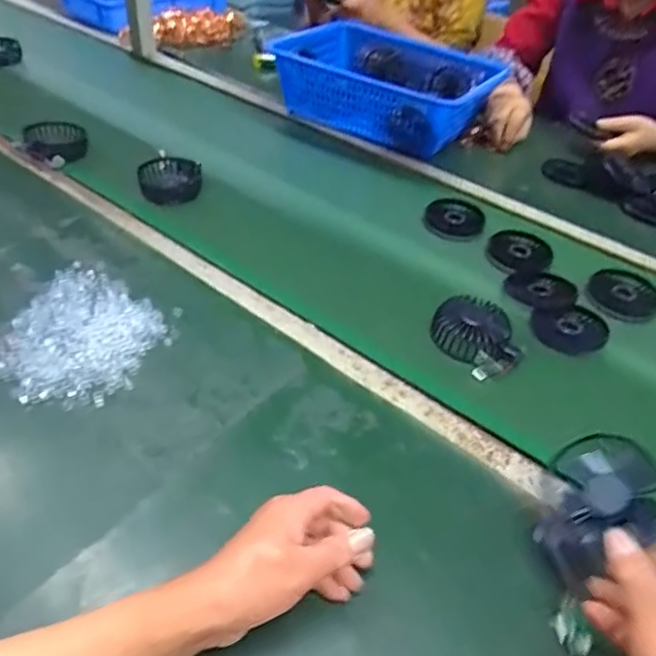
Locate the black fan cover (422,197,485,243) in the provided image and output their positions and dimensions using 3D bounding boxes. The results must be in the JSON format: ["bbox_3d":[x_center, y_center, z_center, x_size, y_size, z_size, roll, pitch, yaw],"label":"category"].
[{"bbox_3d":[0.185,-0.161,0.827,0.085,0.019,0.085,13,44,8],"label":"black fan cover"}]

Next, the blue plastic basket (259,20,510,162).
[{"bbox_3d":[0.101,-0.465,1.054,0.394,0.100,0.278,27,46,16],"label":"blue plastic basket"}]

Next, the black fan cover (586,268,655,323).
[{"bbox_3d":[0.378,-0.042,0.722,0.095,0.016,0.085,-26,52,-29],"label":"black fan cover"}]

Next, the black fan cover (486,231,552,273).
[{"bbox_3d":[0.263,-0.105,0.777,0.084,0.018,0.080,11,44,6],"label":"black fan cover"}]

